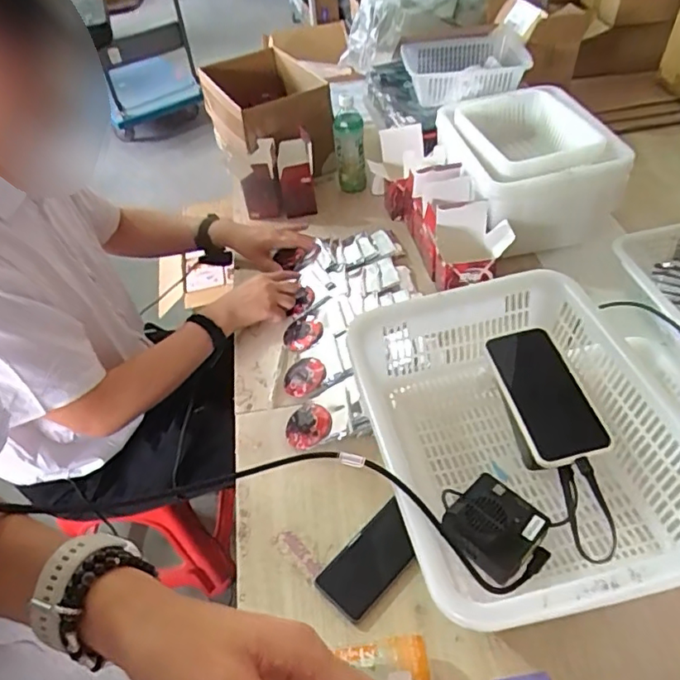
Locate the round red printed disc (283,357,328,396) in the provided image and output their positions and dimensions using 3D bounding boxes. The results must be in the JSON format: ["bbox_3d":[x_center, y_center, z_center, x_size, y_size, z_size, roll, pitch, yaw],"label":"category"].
[{"bbox_3d":[-0.058,0.061,0.929,0.071,0.011,0.071,-11,54,15],"label":"round red printed disc"}]

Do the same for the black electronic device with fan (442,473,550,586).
[{"bbox_3d":[0.142,0.178,0.526,0.089,0.048,0.081,-35,52,-25],"label":"black electronic device with fan"}]

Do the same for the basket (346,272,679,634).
[{"bbox_3d":[0.173,0.101,0.567,0.258,0.119,0.345,-11,46,-3],"label":"basket"}]

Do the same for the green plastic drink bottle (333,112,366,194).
[{"bbox_3d":[0.023,-0.416,1.273,0.065,0.193,0.062,-3,46,4],"label":"green plastic drink bottle"}]

